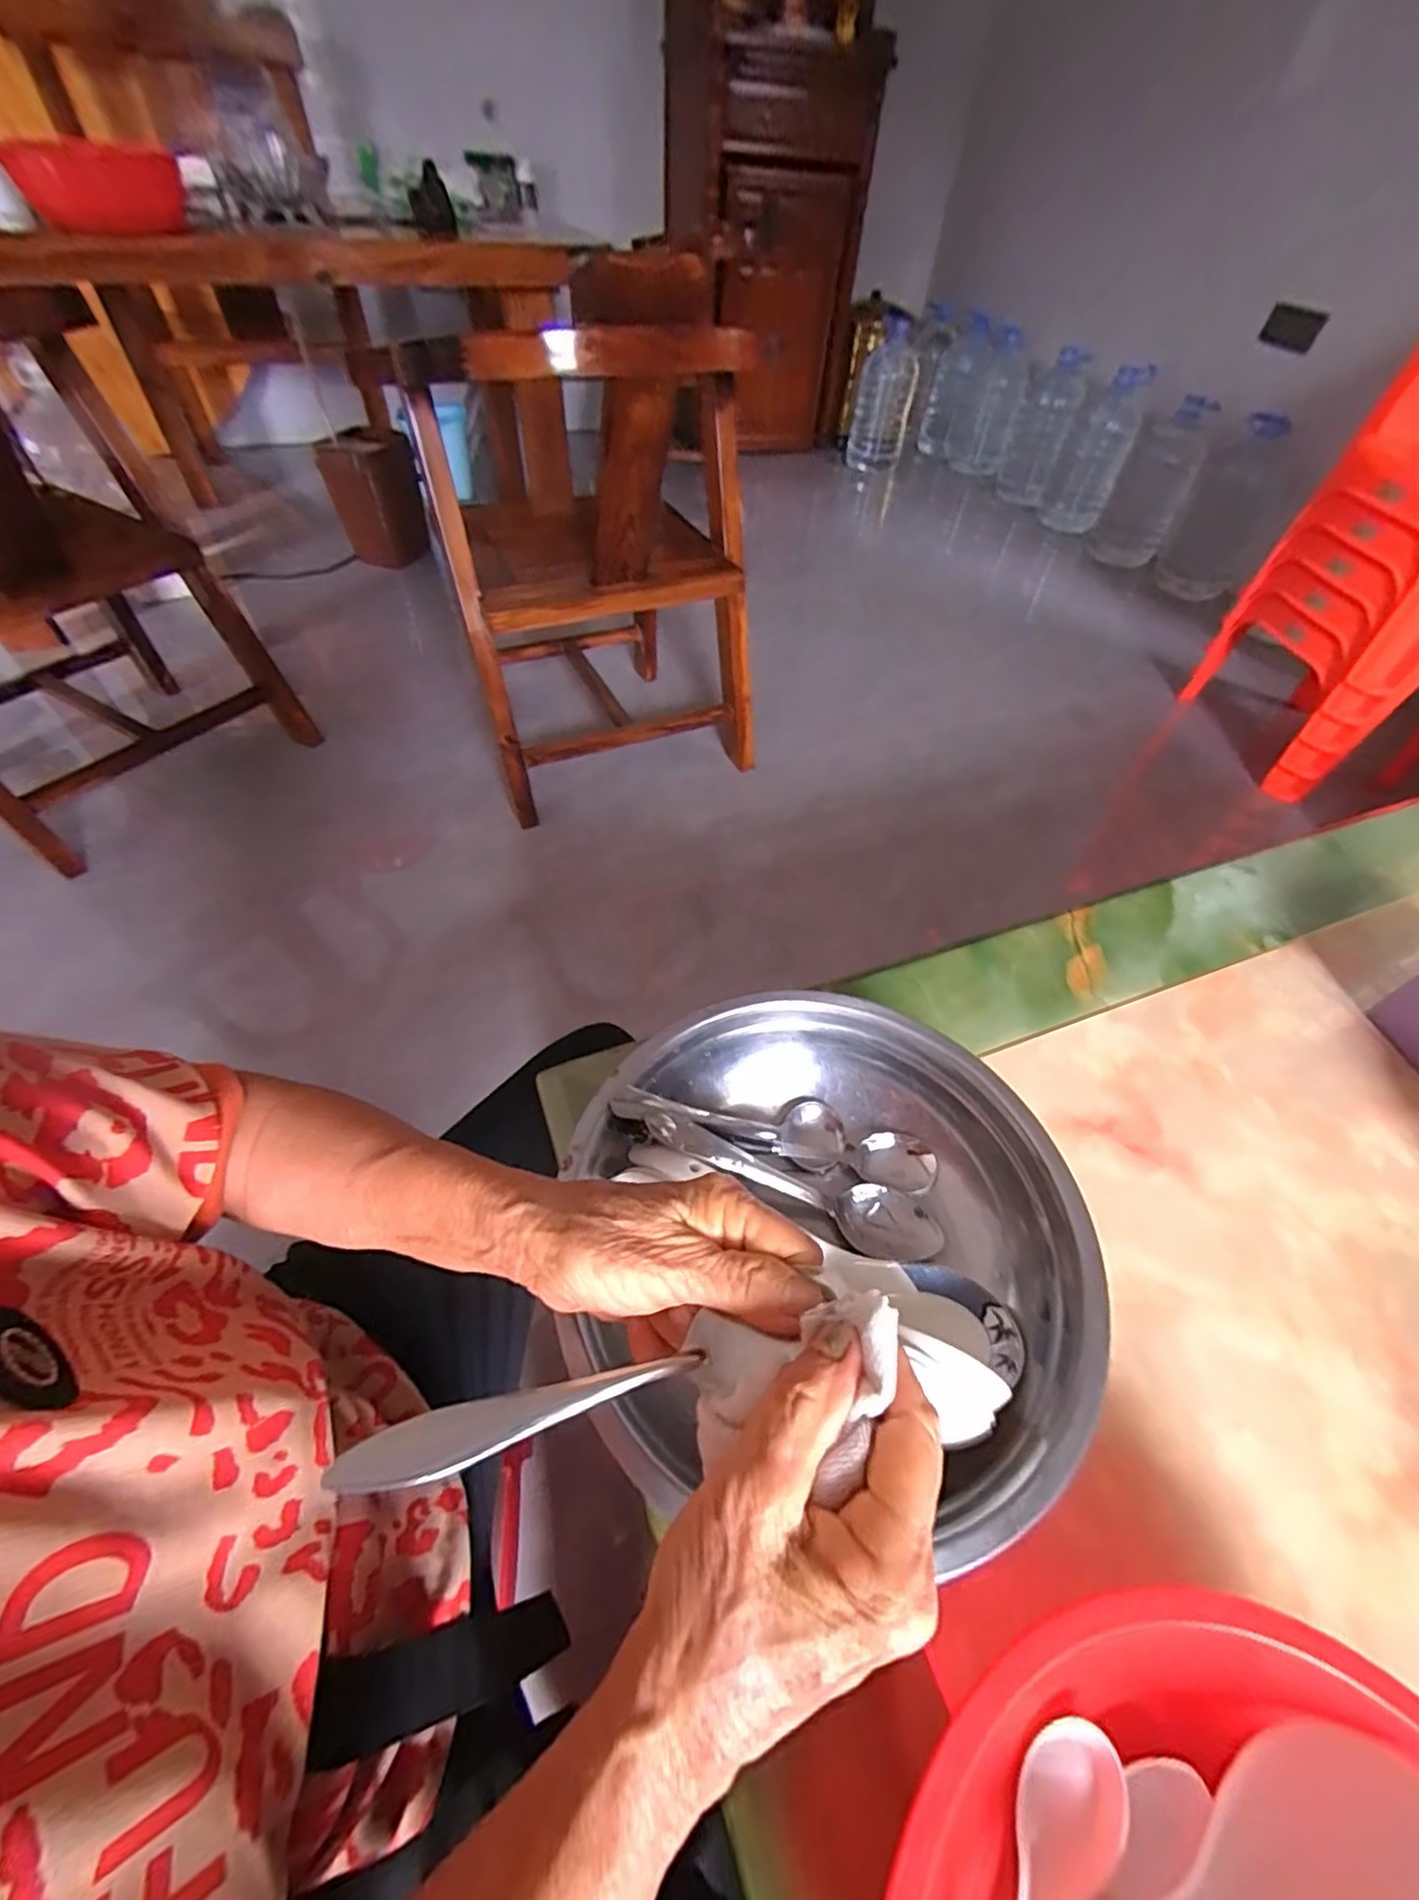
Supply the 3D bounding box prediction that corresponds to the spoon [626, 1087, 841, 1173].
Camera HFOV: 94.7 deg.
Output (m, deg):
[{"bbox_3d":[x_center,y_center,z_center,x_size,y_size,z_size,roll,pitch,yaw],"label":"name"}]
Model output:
[{"bbox_3d":[0.018,0.102,0.389,0.134,0.027,0.038,13,49,-17],"label":"spoon"}]

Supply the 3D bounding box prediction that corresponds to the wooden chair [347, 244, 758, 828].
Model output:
[{"bbox_3d":[-0.232,-0.758,1.201,0.531,0.733,0.604,-22,56,-20],"label":"wooden chair"}]

